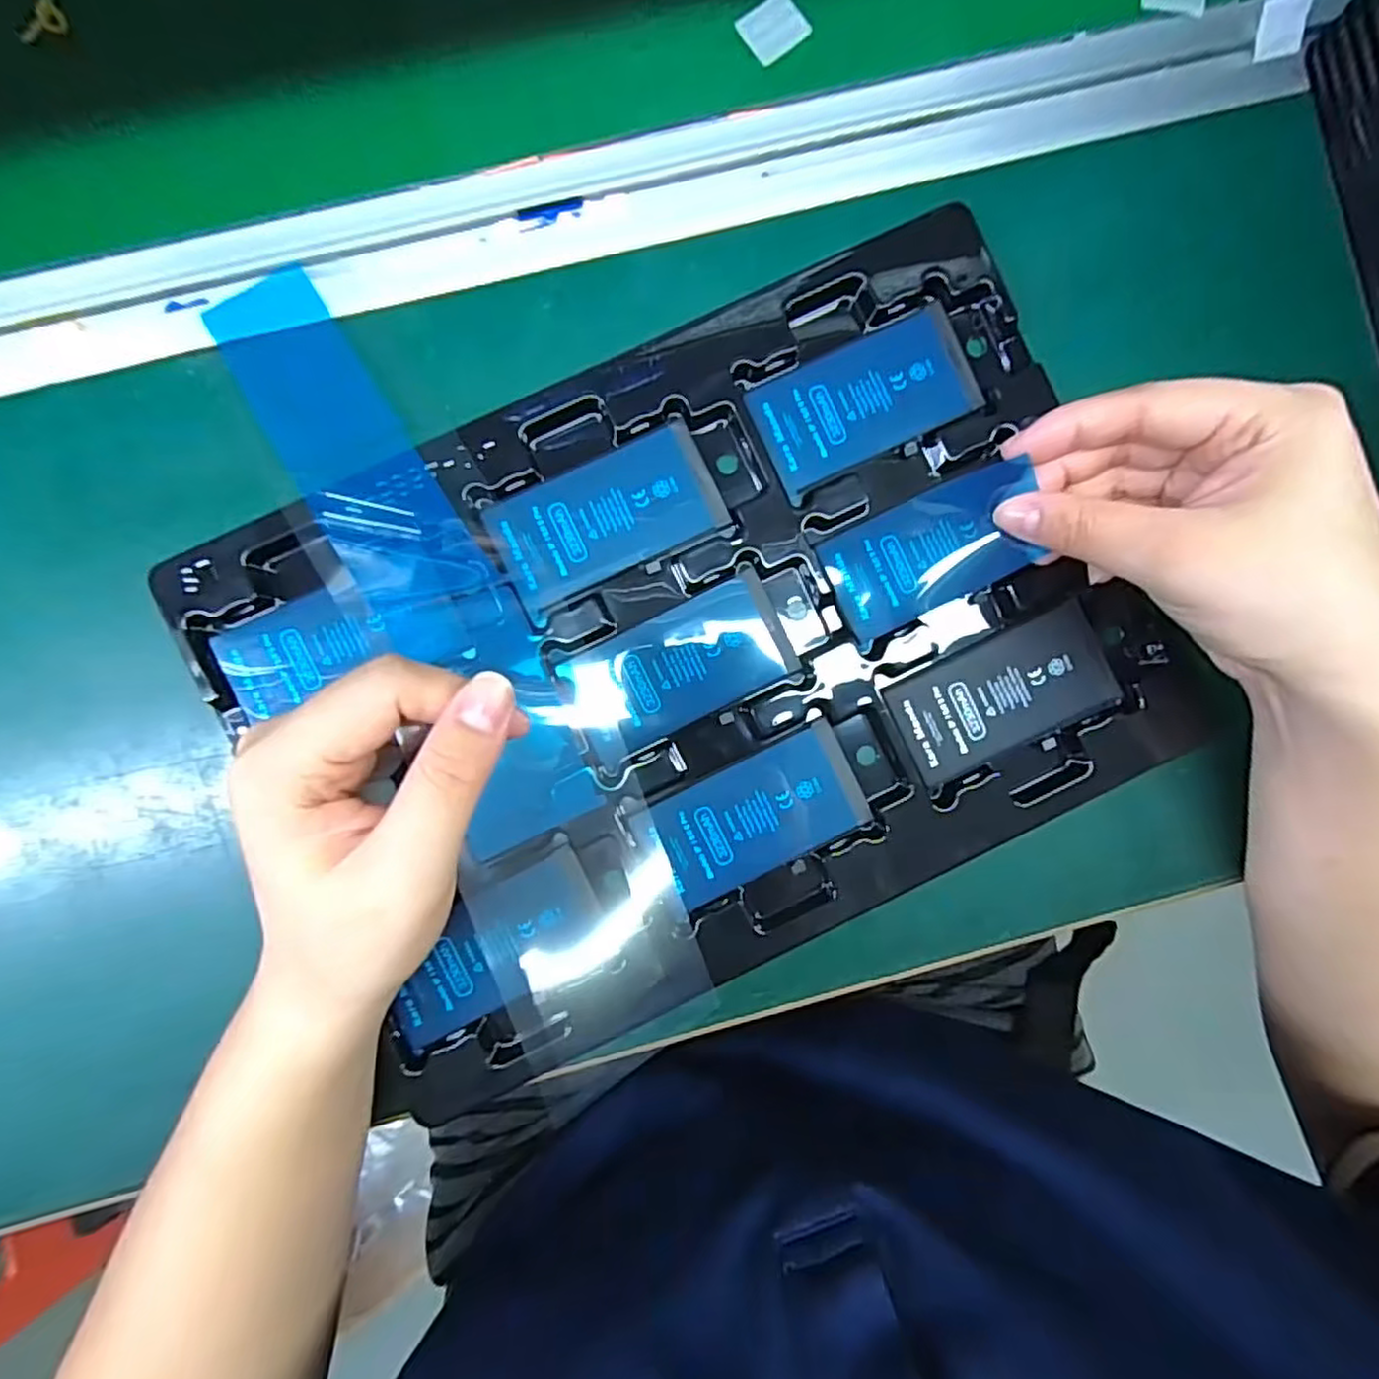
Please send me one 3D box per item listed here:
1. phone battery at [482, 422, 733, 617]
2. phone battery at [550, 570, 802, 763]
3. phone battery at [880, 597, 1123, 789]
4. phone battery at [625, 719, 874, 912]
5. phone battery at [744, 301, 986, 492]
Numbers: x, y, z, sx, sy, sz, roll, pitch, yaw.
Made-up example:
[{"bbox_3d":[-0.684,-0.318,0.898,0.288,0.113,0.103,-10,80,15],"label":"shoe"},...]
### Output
[{"bbox_3d":[-0.030,-0.065,0.262,0.083,0.004,0.044,-24,90,-3],"label":"phone battery"},{"bbox_3d":[-0.005,-0.009,0.267,0.085,0.006,0.043,-26,91,-3],"label":"phone battery"},{"bbox_3d":[0.121,0.001,0.269,0.084,0.004,0.043,-24,90,-3],"label":"phone battery"},{"bbox_3d":[0.025,0.049,0.265,0.084,0.004,0.043,-26,91,-3],"label":"phone battery"},{"bbox_3d":[0.068,-0.112,0.265,0.082,0.004,0.043,-25,90,-3],"label":"phone battery"}]

